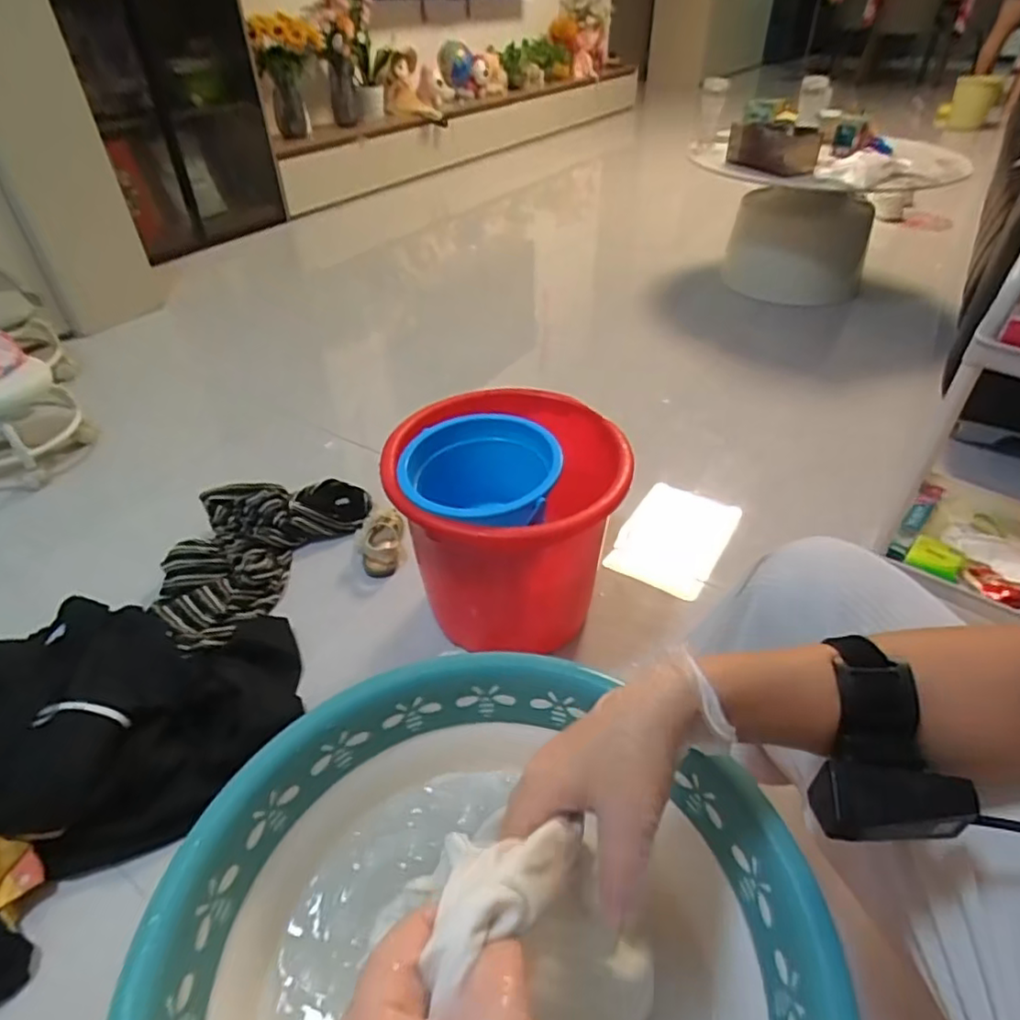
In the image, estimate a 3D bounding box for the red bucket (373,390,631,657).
[{"bbox_3d":[0.016,0.030,0.921,0.284,0.317,0.331,26,47,29],"label":"red bucket"}]

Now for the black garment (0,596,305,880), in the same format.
[{"bbox_3d":[-0.515,0.250,0.814,0.412,0.129,0.346,1,40,3],"label":"black garment"}]

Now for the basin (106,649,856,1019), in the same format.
[{"bbox_3d":[-0.025,0.279,0.382,0.350,0.133,0.346,-1,40,1],"label":"basin"}]

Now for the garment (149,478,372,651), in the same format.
[{"bbox_3d":[-0.445,0.051,1.090,0.233,0.066,0.402,22,45,25],"label":"garment"}]

